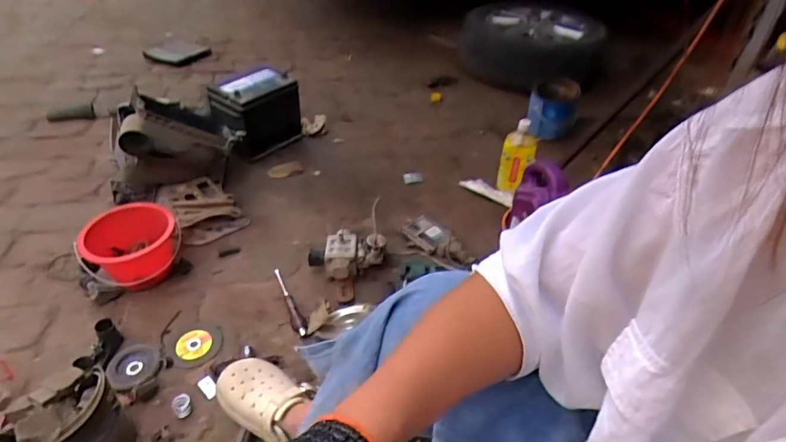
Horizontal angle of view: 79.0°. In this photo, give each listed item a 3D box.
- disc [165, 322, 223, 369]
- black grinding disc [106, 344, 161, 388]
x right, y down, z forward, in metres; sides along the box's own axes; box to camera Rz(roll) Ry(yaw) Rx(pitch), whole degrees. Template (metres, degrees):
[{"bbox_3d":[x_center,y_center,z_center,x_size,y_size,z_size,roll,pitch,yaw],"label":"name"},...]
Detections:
[{"bbox_3d":[-0.389,0.243,0.930,0.102,0.015,0.099,5,49,-5],"label":"disc"},{"bbox_3d":[-0.475,0.268,0.882,0.083,0.024,0.092,7,40,4],"label":"black grinding disc"}]

